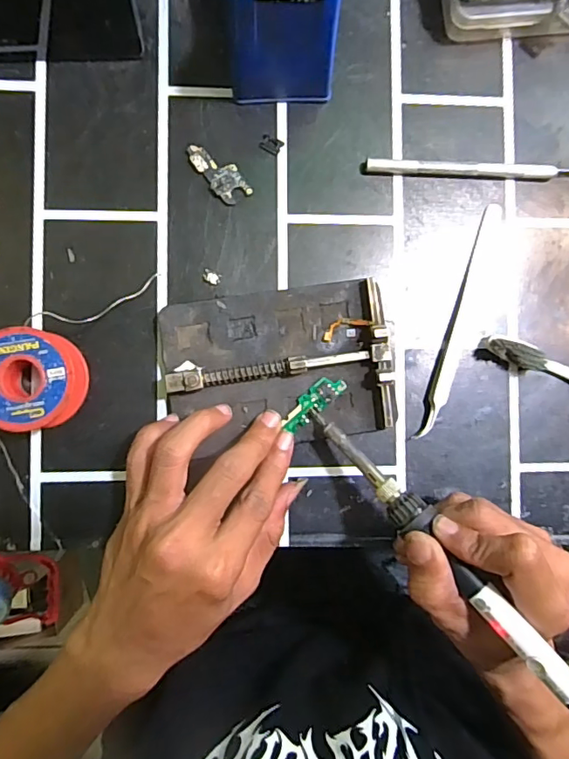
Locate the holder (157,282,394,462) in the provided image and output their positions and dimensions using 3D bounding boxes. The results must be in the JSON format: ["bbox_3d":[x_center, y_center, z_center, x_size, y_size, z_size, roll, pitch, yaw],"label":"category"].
[{"bbox_3d":[-0.002,-0.008,0.297,0.127,0.017,0.087,-8,88,-5],"label":"holder"}]

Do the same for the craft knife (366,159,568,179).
[{"bbox_3d":[0.118,-0.127,0.319,0.137,0.008,0.008,0,87,-4],"label":"craft knife"}]

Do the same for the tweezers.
[{"bbox_3d":[0.107,-0.036,0.315,0.011,0.006,0.146,18,86,-3],"label":"tweezers"}]

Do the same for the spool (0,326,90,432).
[{"bbox_3d":[-0.138,0.001,0.285,0.053,0.028,0.052,0,87,-4],"label":"spool"}]

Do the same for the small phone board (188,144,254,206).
[{"bbox_3d":[-0.039,-0.123,0.309,0.020,0.004,0.042,-37,90,-5],"label":"small phone board"}]

